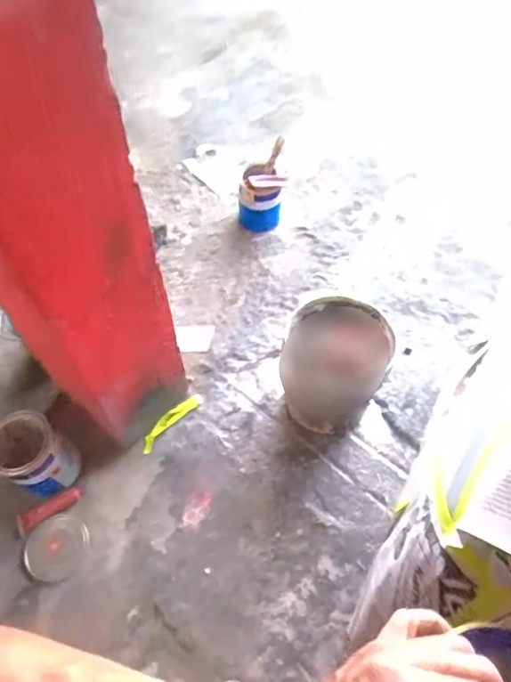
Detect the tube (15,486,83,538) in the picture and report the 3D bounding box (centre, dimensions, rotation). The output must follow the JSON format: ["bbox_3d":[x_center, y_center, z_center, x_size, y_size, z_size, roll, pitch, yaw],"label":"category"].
[{"bbox_3d":[-0.562,0.459,1.366,0.203,0.030,0.058,-31,64,2],"label":"tube"}]

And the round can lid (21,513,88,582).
[{"bbox_3d":[-0.513,0.533,1.302,0.154,0.011,0.162,0,58,0],"label":"round can lid"}]

